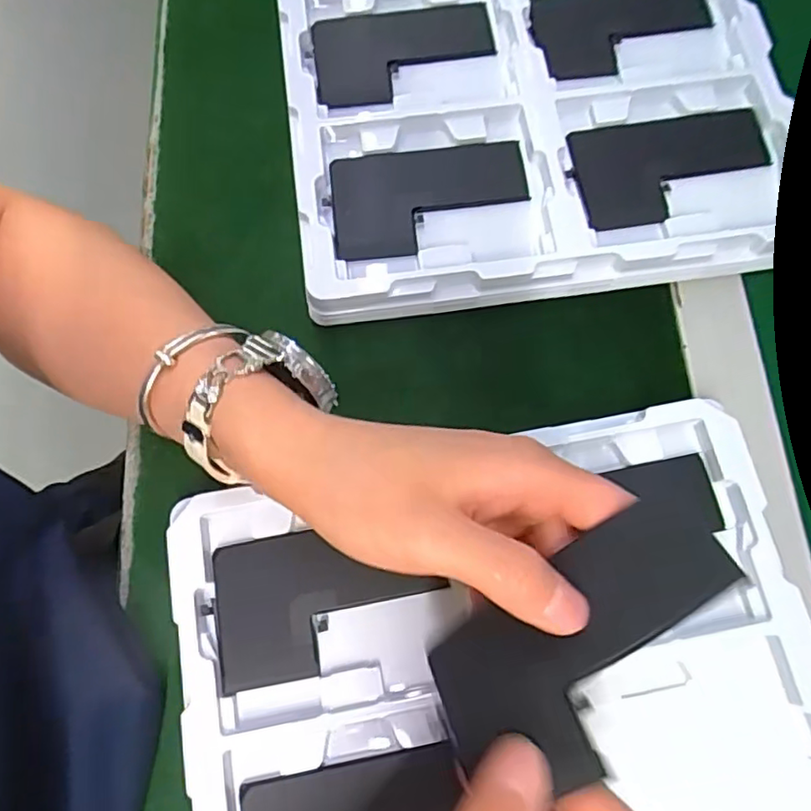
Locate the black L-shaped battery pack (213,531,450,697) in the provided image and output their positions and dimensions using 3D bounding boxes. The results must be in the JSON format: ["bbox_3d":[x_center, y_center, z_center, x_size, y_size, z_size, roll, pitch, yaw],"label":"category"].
[{"bbox_3d":[-0.038,0.090,0.287,0.099,0.005,0.063,-11,75,-2],"label":"black L-shaped battery pack"}]

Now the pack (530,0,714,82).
[{"bbox_3d":[0.126,-0.227,0.365,0.109,0.008,0.062,-20,76,-4],"label":"pack"}]

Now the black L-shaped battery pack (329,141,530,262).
[{"bbox_3d":[0.013,-0.112,0.336,0.105,0.008,0.065,-5,75,0],"label":"black L-shaped battery pack"}]

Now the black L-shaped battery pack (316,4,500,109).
[{"bbox_3d":[-0.002,-0.205,0.364,0.104,0.008,0.068,-5,75,0],"label":"black L-shaped battery pack"}]

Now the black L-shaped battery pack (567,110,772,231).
[{"bbox_3d":[0.147,-0.130,0.339,0.105,0.004,0.062,-8,75,-1],"label":"black L-shaped battery pack"}]

